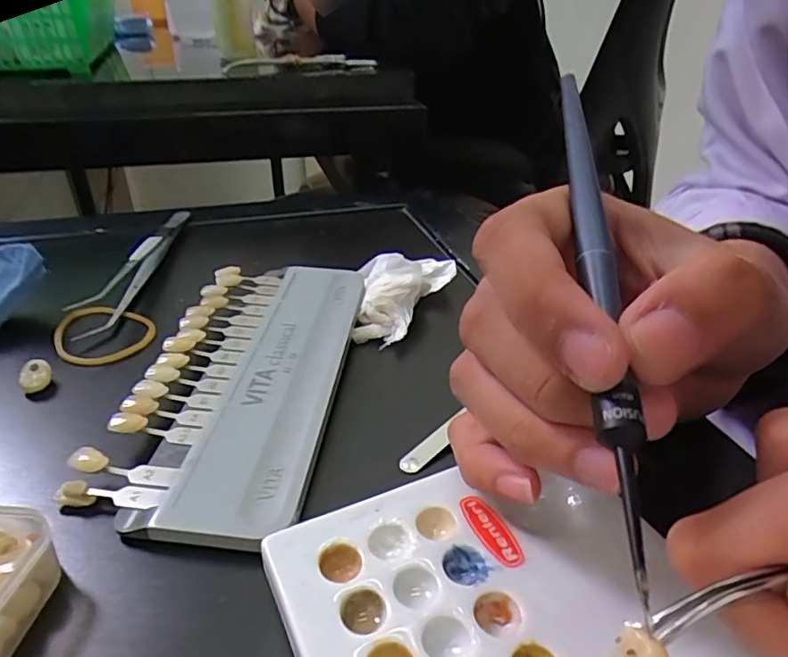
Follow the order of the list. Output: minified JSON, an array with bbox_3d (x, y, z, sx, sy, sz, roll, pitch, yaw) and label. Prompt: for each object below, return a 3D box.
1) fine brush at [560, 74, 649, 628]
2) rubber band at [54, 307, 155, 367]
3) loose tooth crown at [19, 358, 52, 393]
[{"bbox_3d":[0.046,-0.010,0.125,0.005,0.004,0.136,4,53,6],"label":"fine brush"},{"bbox_3d":[-0.125,0.001,0.241,0.037,0.005,0.048,-17,36,-26],"label":"rubber band"},{"bbox_3d":[-0.131,0.017,0.204,0.010,0.009,0.007,-19,37,-29],"label":"loose tooth crown"}]

